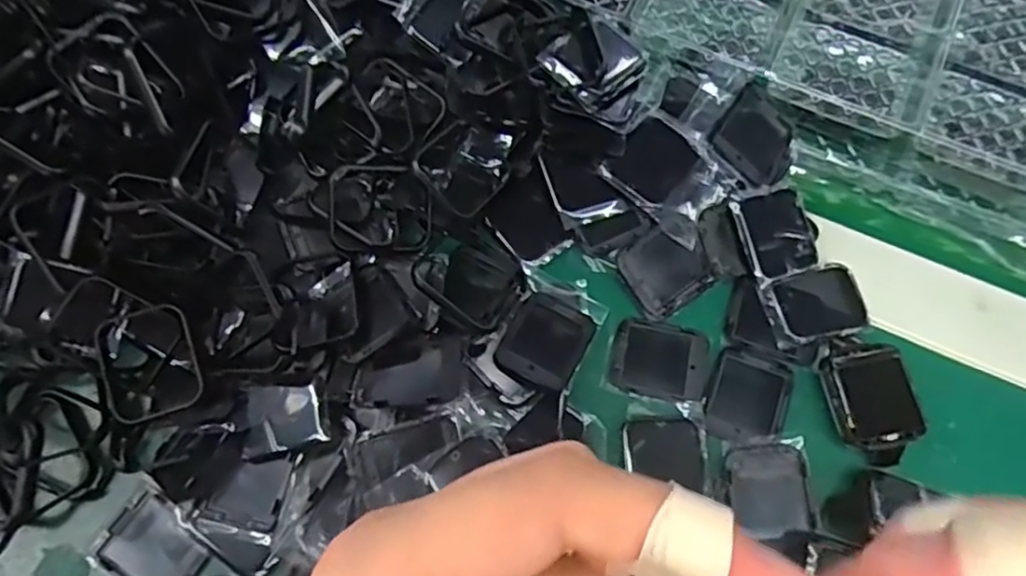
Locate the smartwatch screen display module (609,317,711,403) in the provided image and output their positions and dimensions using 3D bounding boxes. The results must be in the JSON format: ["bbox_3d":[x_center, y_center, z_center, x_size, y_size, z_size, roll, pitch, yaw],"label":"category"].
[{"bbox_3d":[0.064,0.030,0.288,0.040,0.004,0.031,12,71,4],"label":"smartwatch screen display module"}]

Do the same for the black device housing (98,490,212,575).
[{"bbox_3d":[-0.140,0.103,0.263,0.039,0.004,0.031,32,74,10],"label":"black device housing"}]

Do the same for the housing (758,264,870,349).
[{"bbox_3d":[0.131,0.007,0.292,0.044,0.006,0.030,-14,72,-5],"label":"housing"}]

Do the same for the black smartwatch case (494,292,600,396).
[{"bbox_3d":[0.014,0.023,0.283,0.033,0.011,0.040,28,73,9],"label":"black smartwatch case"}]

